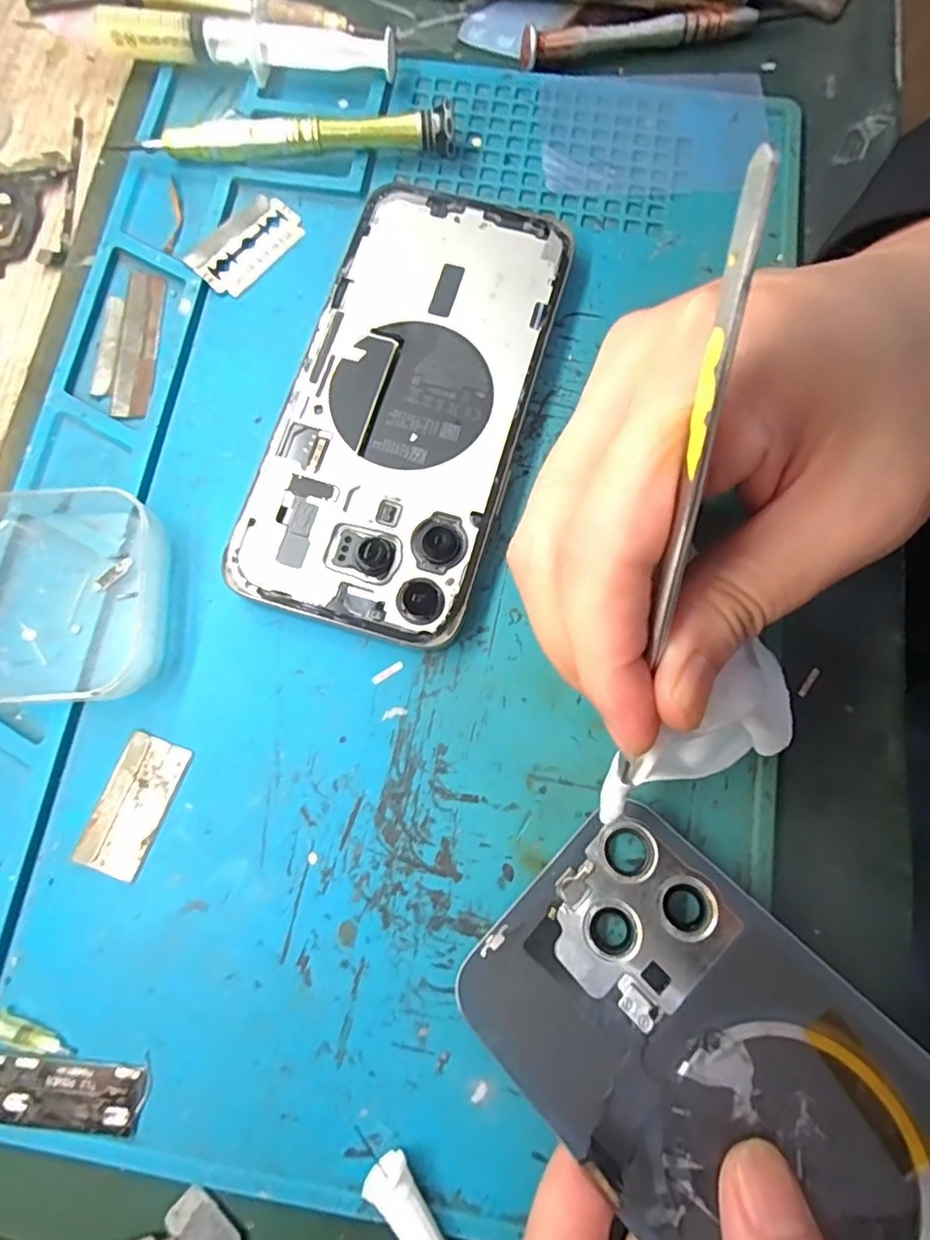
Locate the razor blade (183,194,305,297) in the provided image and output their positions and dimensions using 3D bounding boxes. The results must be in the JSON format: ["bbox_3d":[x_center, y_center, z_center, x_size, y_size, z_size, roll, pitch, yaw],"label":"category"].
[{"bbox_3d":[-0.078,-0.136,0.211,0.023,0.004,0.042,42,78,-5],"label":"razor blade"}]

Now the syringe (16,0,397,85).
[{"bbox_3d":[-0.093,-0.214,0.221,0.133,0.020,0.014,4,78,2],"label":"syringe"}]

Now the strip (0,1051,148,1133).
[{"bbox_3d":[-0.107,0.124,0.153,0.043,0.004,0.015,8,78,2],"label":"strip"}]

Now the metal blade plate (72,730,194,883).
[{"bbox_3d":[-0.096,0.053,0.170,0.019,0.004,0.038,21,77,0],"label":"metal blade plate"}]

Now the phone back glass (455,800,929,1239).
[{"bbox_3d":[0.075,0.117,0.131,0.155,0.005,0.075,34,80,25],"label":"phone back glass"}]

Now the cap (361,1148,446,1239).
[{"bbox_3d":[-0.015,0.146,0.144,0.010,0.012,0.023,-31,79,-6],"label":"cap"}]

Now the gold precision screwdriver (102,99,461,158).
[{"bbox_3d":[-0.063,-0.174,0.213,0.117,0.015,0.010,-3,77,0],"label":"gold precision screwdriver"}]

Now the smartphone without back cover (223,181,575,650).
[{"bbox_3d":[-0.018,-0.073,0.194,0.075,0.009,0.156,15,78,4],"label":"smartphone without back cover"}]

